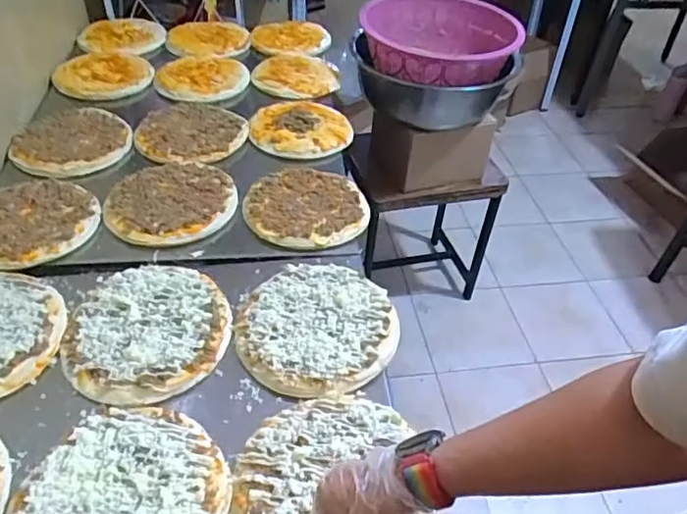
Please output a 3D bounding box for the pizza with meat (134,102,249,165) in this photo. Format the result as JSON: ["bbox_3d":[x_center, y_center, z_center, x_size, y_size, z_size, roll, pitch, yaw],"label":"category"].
[{"bbox_3d":[-0.292,-0.252,1.106,0.197,0.010,0.231,8,42,6],"label":"pizza with meat"}]

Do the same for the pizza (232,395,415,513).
[{"bbox_3d":[-0.019,0.234,0.576,0.180,0.019,0.202,-3,48,-4],"label":"pizza"}]

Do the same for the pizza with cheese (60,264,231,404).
[{"bbox_3d":[-0.249,0.087,0.713,0.196,0.024,0.196,2,42,-2],"label":"pizza with cheese"}]

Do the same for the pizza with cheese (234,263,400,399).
[{"bbox_3d":[-0.035,0.084,0.729,0.200,0.022,0.197,-4,42,-8],"label":"pizza with cheese"}]

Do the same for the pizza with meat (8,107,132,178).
[{"bbox_3d":[-0.510,-0.218,1.063,0.205,0.023,0.214,2,42,-2],"label":"pizza with meat"}]

